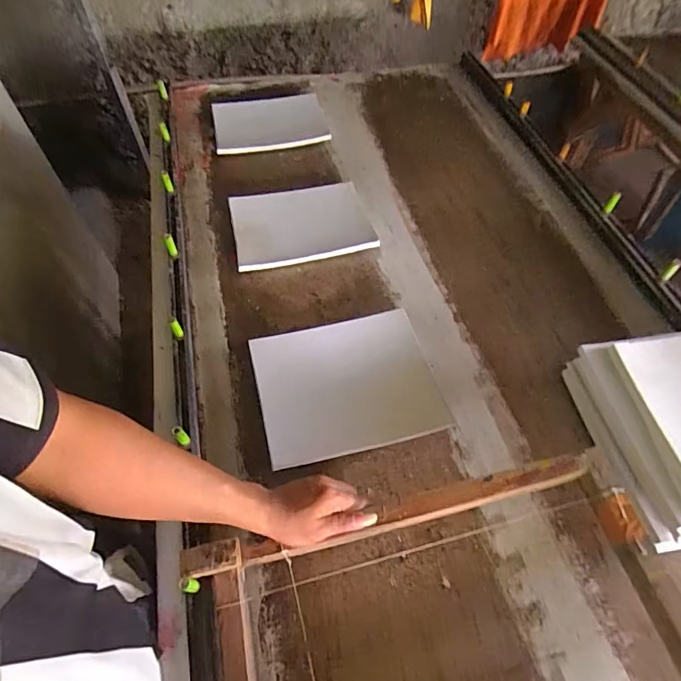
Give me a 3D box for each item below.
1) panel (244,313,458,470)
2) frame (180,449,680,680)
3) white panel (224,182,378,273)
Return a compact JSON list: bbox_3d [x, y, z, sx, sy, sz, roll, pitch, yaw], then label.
[{"bbox_3d":[0.009,0.068,0.735,0.276,0.016,0.226,-13,58,-6],"label":"panel"},{"bbox_3d":[0.121,0.360,0.466,0.513,0.046,0.396,-12,58,-6],"label":"frame"},{"bbox_3d":[-0.079,-0.240,0.926,0.267,0.034,0.191,-13,58,-6],"label":"white panel"}]

